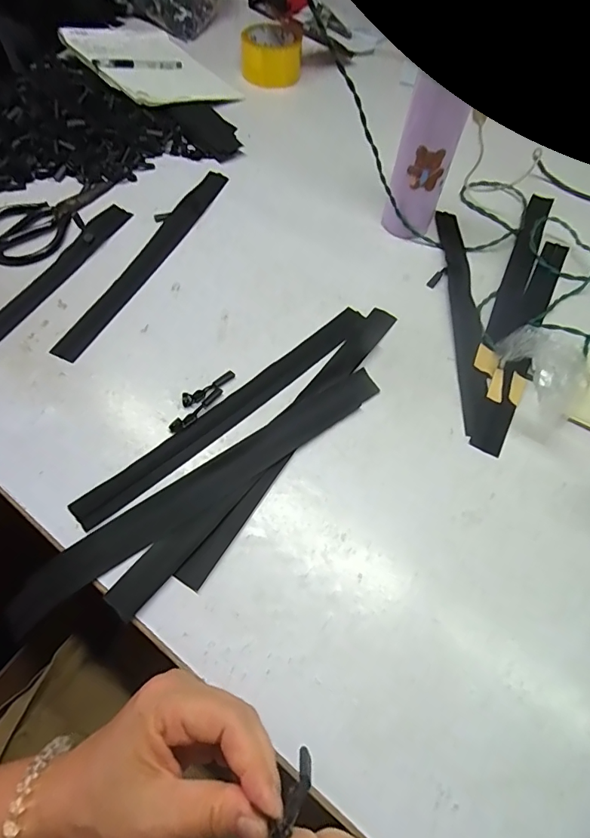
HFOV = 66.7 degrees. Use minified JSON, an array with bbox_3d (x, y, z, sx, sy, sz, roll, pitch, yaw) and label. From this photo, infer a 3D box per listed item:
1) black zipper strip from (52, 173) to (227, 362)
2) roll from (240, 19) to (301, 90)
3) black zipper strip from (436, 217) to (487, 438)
[{"bbox_3d":[-0.170,-0.203,0.546,0.032,0.006,0.353,24,62,4],"label":"black zipper strip"},{"bbox_3d":[-0.041,-0.628,0.776,0.103,0.061,0.090,1,59,-4],"label":"roll"},{"bbox_3d":[0.196,-0.131,0.527,0.033,0.005,0.337,5,59,-1],"label":"black zipper strip"}]

